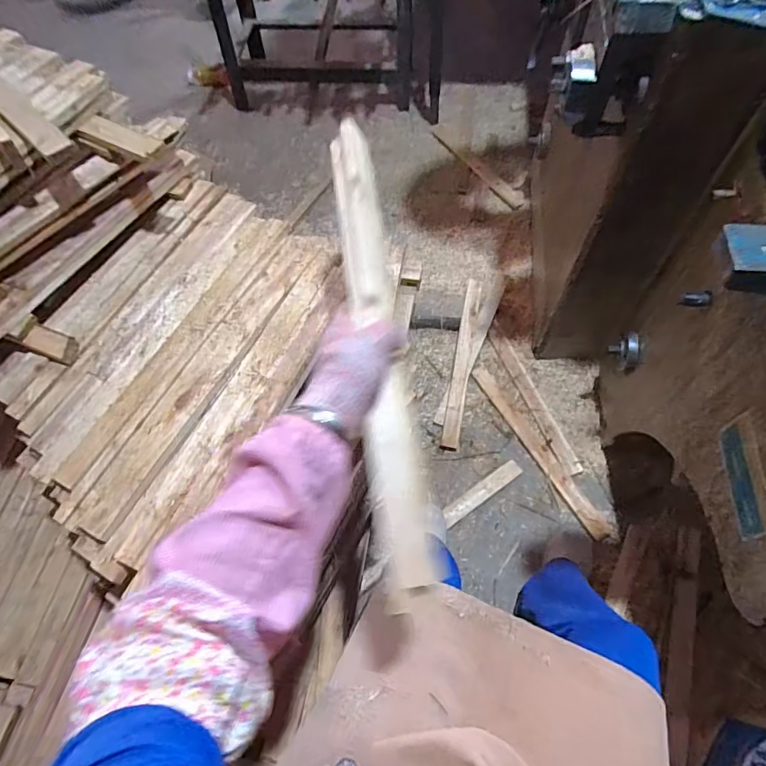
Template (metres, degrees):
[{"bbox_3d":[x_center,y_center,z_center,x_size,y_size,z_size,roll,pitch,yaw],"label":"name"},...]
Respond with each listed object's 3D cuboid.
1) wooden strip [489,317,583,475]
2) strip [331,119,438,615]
[{"bbox_3d":[0.386,0.030,1.269,0.044,0.014,0.453,-19,63,-7],"label":"wooden strip"},{"bbox_3d":[-0.006,-0.046,0.481,0.045,0.032,0.486,-8,73,-1],"label":"strip"}]

